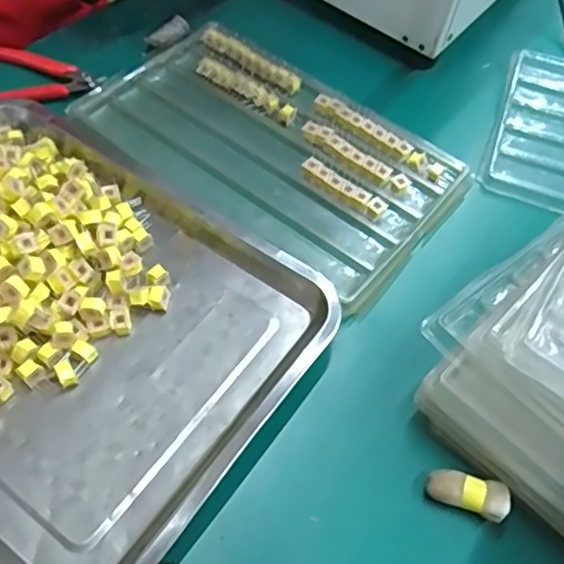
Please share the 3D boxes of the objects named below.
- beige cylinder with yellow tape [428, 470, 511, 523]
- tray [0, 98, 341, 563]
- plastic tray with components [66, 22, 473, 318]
[{"bbox_3d":[0.119,0.136,0.382,0.049,0.021,0.022,22,57,10],"label":"beige cylinder with yellow tape"},{"bbox_3d":[-0.178,0.008,0.430,0.380,0.053,0.296,34,60,18],"label":"tray"},{"bbox_3d":[-0.011,-0.130,0.549,0.329,0.022,0.201,33,59,17],"label":"plastic tray with components"}]

